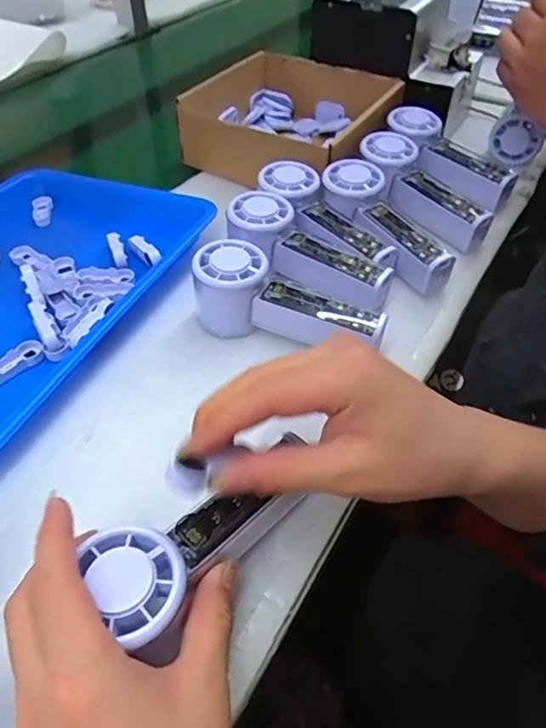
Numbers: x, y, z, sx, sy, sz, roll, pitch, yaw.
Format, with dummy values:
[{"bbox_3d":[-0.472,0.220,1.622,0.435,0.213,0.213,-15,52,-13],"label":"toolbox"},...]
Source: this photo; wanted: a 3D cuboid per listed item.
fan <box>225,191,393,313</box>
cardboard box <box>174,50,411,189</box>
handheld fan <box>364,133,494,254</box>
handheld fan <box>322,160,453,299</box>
[{"bbox_3d":[0.030,-0.095,0.449,0.153,0.044,0.052,34,56,12],"label":"fan"},{"bbox_3d":[0.026,-0.280,0.604,0.198,0.071,0.218,24,52,20],"label":"cardboard box"},{"bbox_3d":[0.147,-0.175,0.515,0.055,0.045,0.157,-28,68,-23],"label":"handheld fan"},{"bbox_3d":[0.102,-0.133,0.471,0.059,0.039,0.160,-26,67,-22],"label":"handheld fan"}]

